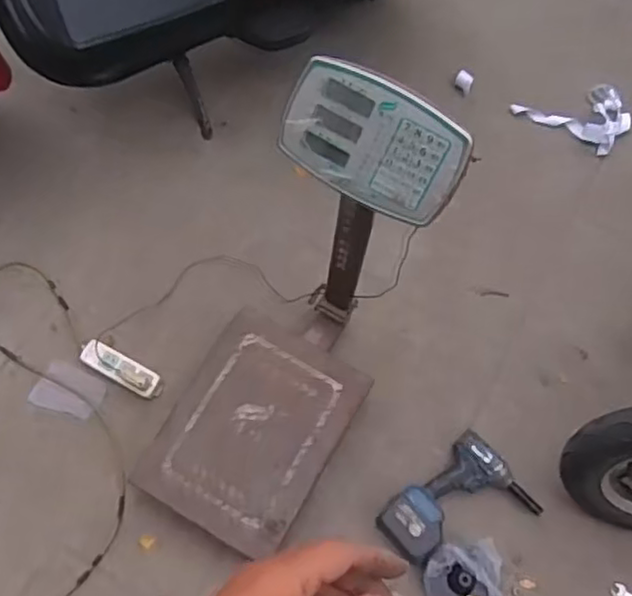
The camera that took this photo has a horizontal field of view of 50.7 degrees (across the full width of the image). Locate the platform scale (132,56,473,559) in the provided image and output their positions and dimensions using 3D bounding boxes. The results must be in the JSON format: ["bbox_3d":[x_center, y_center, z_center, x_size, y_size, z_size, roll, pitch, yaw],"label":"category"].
[{"bbox_3d":[-0.066,0.075,1.031,0.295,0.641,0.543,28,70,9],"label":"platform scale"}]

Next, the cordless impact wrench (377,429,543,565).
[{"bbox_3d":[0.272,0.406,1.272,0.265,0.072,0.187,-37,74,-15],"label":"cordless impact wrench"}]

